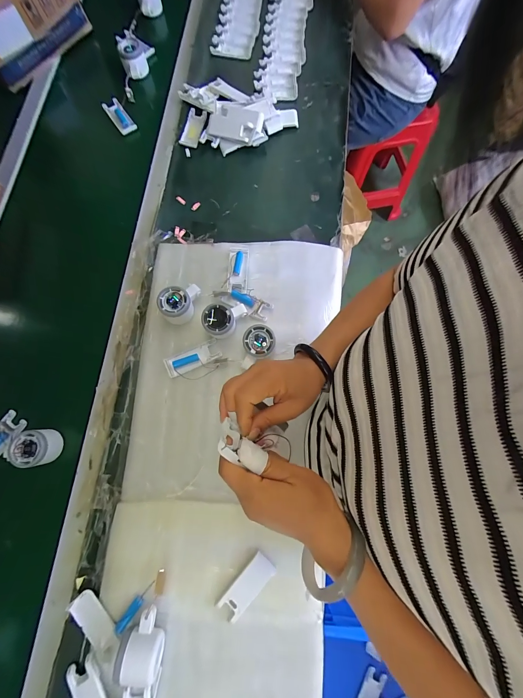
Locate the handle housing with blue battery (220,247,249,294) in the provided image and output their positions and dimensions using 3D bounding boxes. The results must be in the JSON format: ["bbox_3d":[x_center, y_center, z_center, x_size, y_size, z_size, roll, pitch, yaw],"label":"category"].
[{"bbox_3d":[-0.051,-0.163,0.574,0.046,0.033,0.099,2,76,0],"label":"handle housing with blue battery"}]

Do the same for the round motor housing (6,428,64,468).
[{"bbox_3d":[-0.390,0.169,0.486,0.062,0.041,0.058,0,76,0],"label":"round motor housing"}]

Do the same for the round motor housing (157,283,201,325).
[{"bbox_3d":[-0.151,-0.083,0.540,0.079,0.058,0.062,-18,77,-5],"label":"round motor housing"}]

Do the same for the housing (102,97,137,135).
[{"bbox_3d":[-0.347,-0.568,0.689,0.038,0.017,0.111,-34,79,-8],"label":"housing"}]

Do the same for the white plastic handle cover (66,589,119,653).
[{"bbox_3d":[-0.258,0.419,0.434,0.088,0.010,0.039,44,80,9],"label":"white plastic handle cover"}]

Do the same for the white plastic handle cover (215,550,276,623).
[{"bbox_3d":[-0.022,0.375,0.449,0.040,0.010,0.096,43,80,9],"label":"white plastic handle cover"}]

